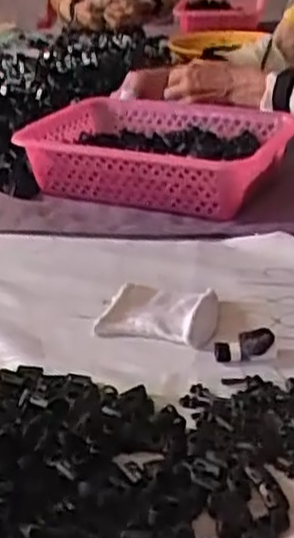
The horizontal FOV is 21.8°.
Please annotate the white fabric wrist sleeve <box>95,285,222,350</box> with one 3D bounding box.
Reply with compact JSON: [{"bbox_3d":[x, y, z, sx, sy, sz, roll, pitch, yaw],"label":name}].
[{"bbox_3d":[0.011,0.034,0.629,0.088,0.018,0.063,8,29,18],"label":"white fabric wrist sleeve"}]

